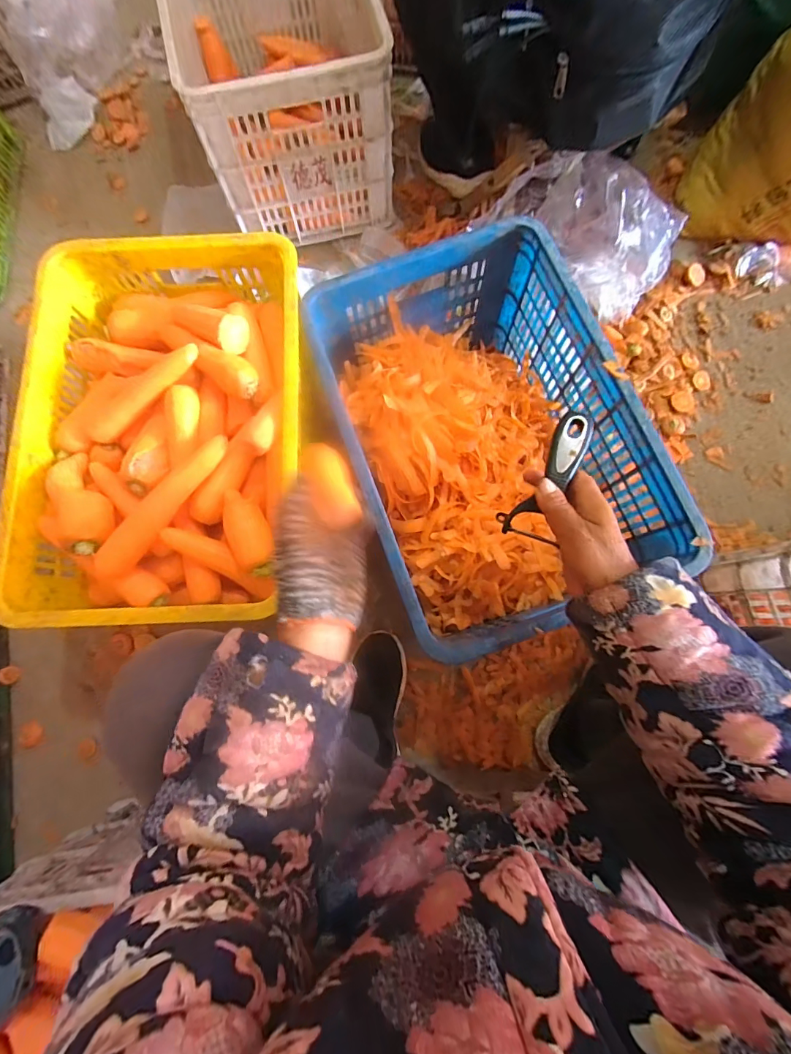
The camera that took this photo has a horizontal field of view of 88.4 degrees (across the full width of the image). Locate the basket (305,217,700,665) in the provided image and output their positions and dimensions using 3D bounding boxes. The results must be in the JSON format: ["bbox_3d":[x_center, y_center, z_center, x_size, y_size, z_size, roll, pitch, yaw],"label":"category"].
[{"bbox_3d":[0.117,-0.126,0.585,0.320,0.220,0.495,-23,77,-5],"label":"basket"}]

